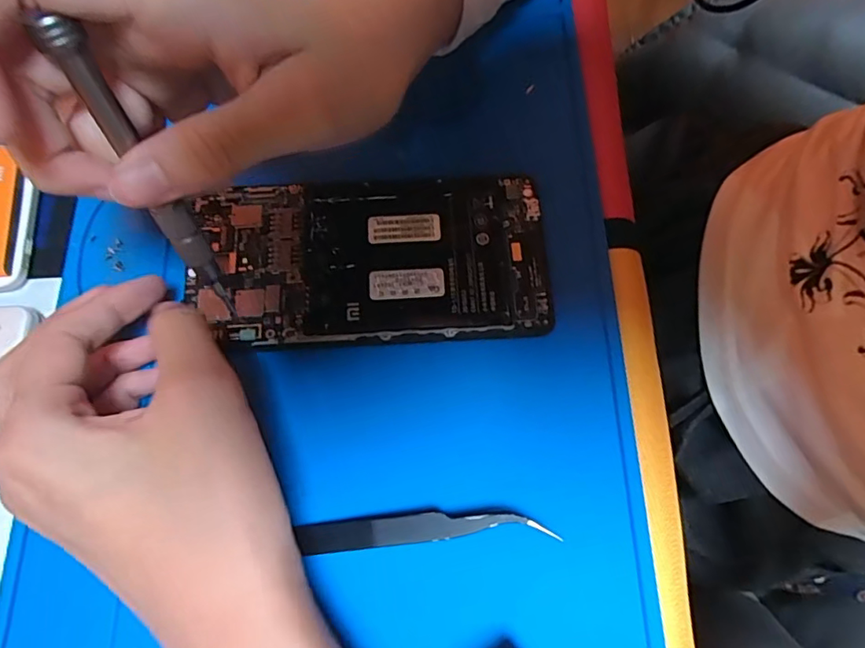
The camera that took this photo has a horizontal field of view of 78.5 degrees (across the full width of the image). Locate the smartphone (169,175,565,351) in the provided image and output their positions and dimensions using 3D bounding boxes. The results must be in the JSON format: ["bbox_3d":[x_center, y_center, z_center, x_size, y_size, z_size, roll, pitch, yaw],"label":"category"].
[{"bbox_3d":[-0.025,-0.028,0.218,0.142,0.007,0.071,-3,73,-1],"label":"smartphone"}]

